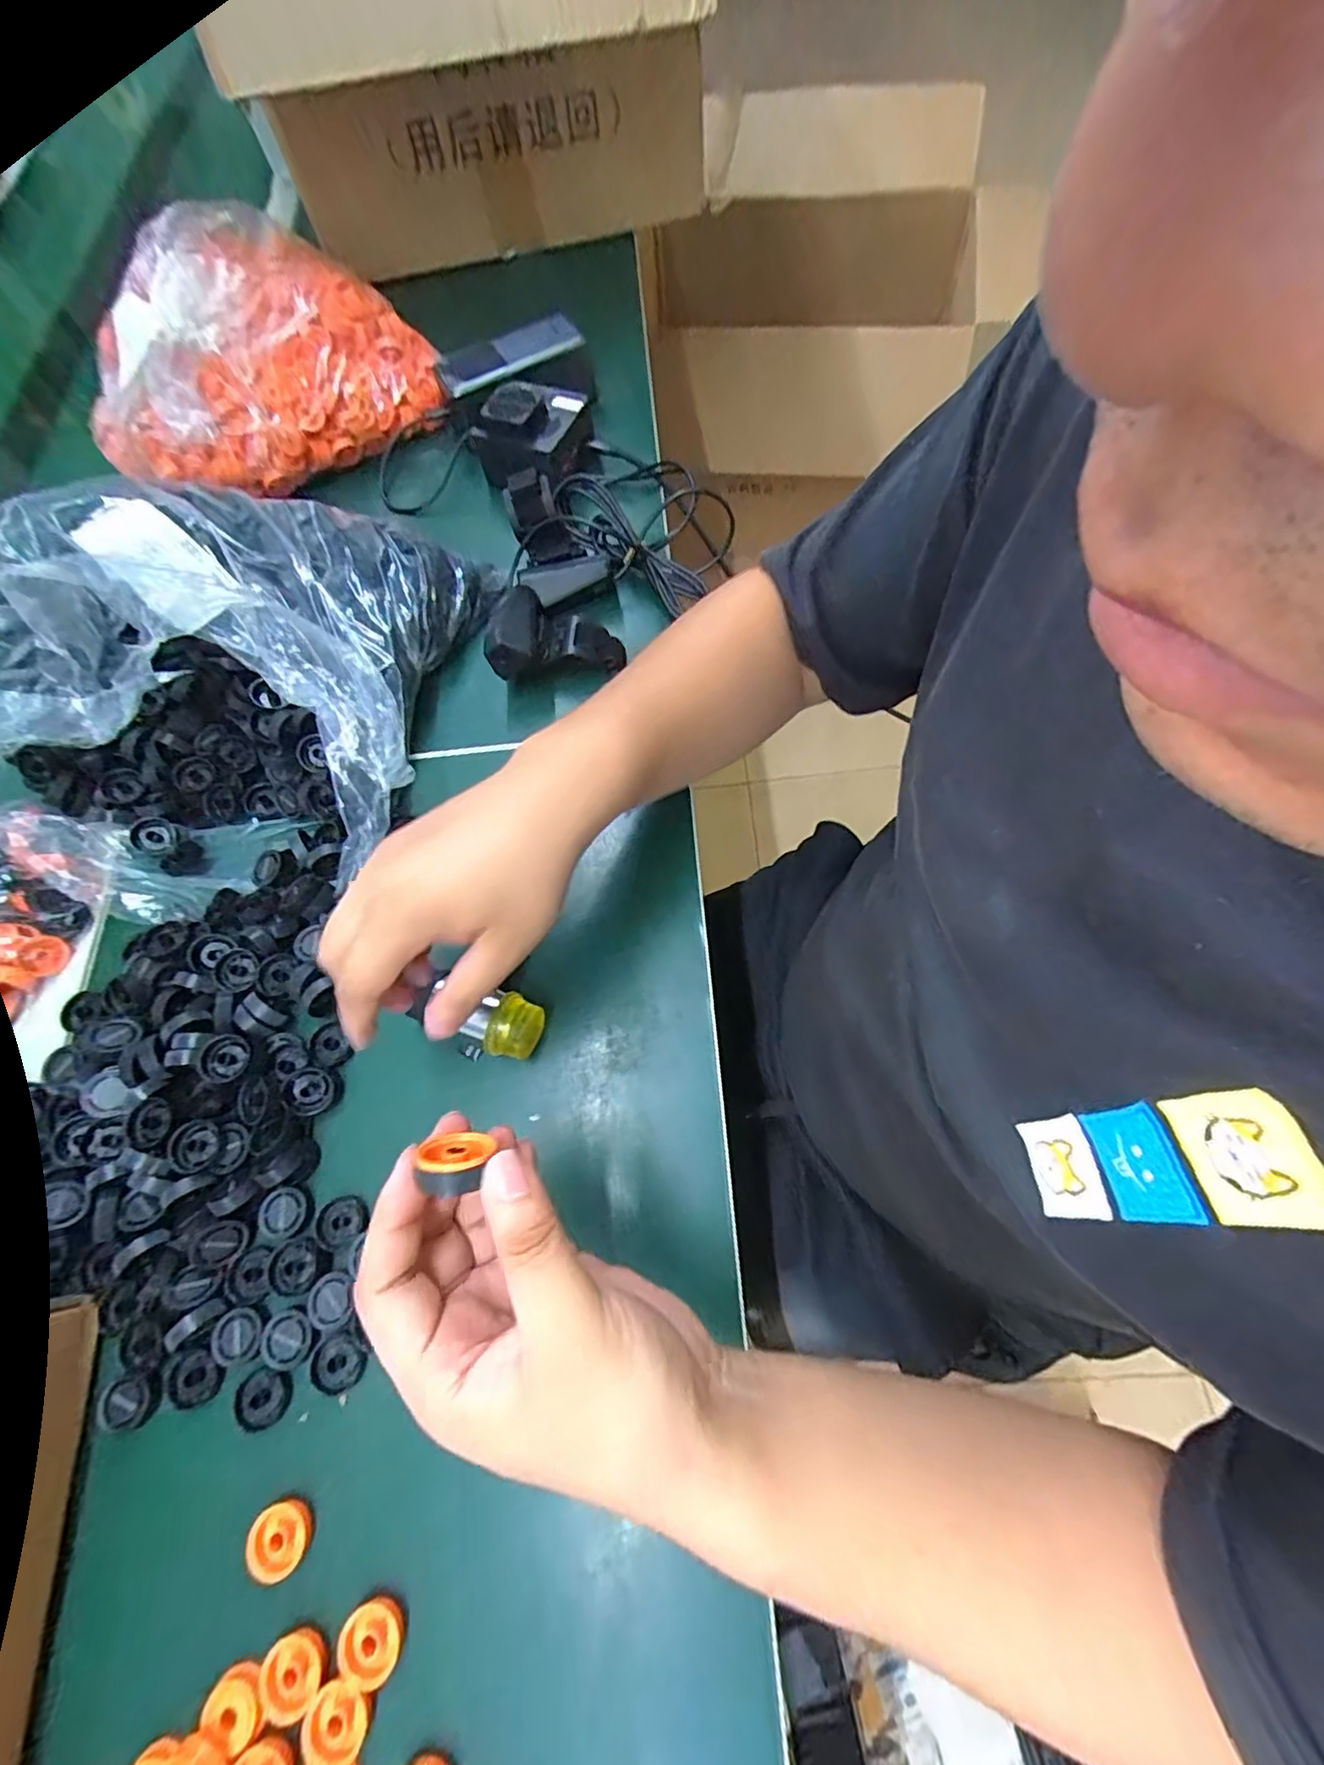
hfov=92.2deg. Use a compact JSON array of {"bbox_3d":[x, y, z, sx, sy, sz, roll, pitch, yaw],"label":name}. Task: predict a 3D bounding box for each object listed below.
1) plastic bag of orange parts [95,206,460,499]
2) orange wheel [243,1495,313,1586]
[{"bbox_3d":[-0.353,-0.454,0.550,0.257,0.108,0.229,-43,71,-11],"label":"plastic bag of orange parts"},{"bbox_3d":[-0.175,0.299,0.290,0.026,0.009,0.026,-2,68,5],"label":"orange wheel"}]

